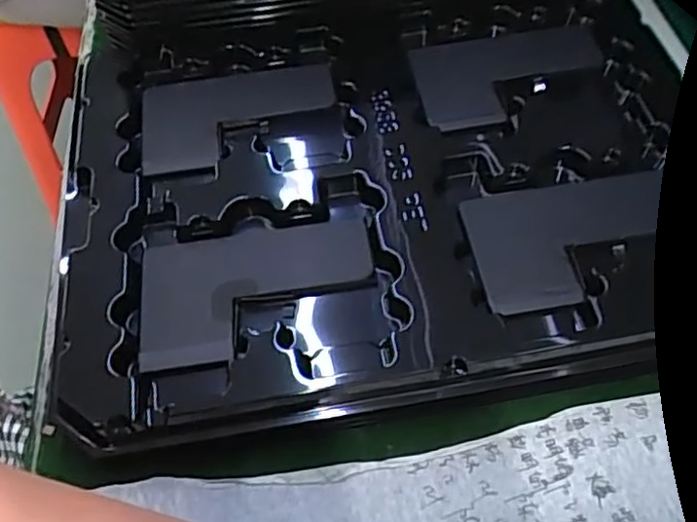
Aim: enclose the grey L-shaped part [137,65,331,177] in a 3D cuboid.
[{"bbox_3d":[-0.054,-0.071,0.322,0.092,0.005,0.058,-8,58,-1],"label":"grey L-shaped part"}]

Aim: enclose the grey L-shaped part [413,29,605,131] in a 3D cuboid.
[{"bbox_3d":[0.081,-0.092,0.328,0.093,0.007,0.061,-8,58,-1],"label":"grey L-shaped part"}]

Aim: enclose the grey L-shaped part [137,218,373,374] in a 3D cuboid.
[{"bbox_3d":[-0.037,0.012,0.267,0.094,0.007,0.059,-8,58,-1],"label":"grey L-shaped part"}]

